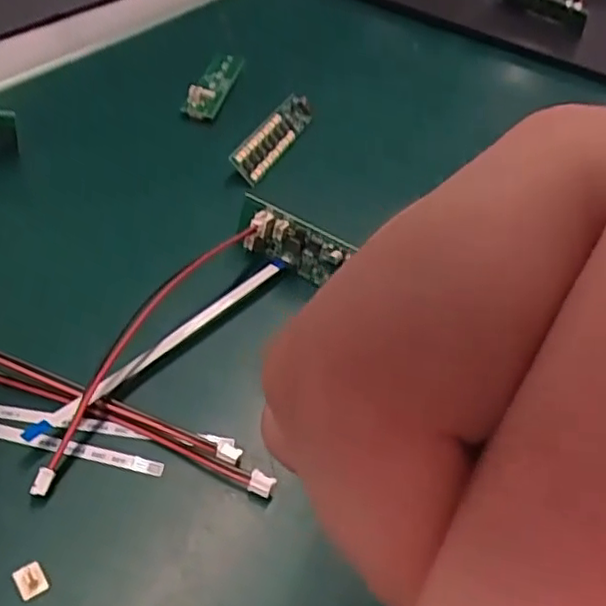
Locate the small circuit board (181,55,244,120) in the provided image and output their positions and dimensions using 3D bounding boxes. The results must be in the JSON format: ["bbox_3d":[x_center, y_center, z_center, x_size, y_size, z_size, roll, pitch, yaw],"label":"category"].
[{"bbox_3d":[-0.049,-0.126,0.364,0.015,0.012,0.079,13,41,1],"label":"small circuit board"}]

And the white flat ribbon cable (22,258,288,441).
[{"bbox_3d":[-0.042,0.010,0.217,0.006,0.007,0.114,32,45,21],"label":"white flat ribbon cable"}]

